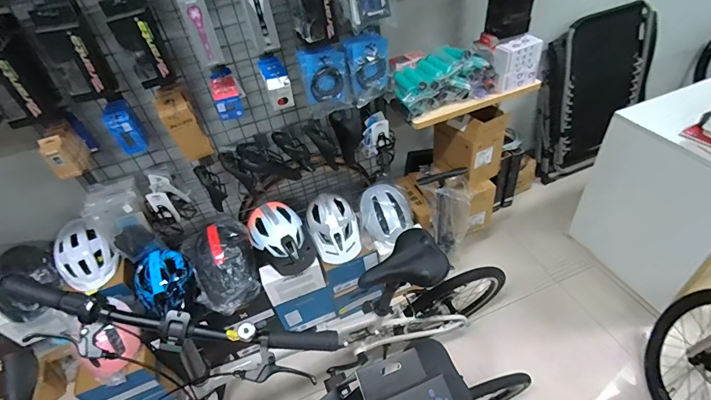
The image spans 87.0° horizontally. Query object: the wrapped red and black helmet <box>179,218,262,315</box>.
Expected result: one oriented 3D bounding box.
[{"bbox_3d":[-0.535,0.251,1.496,0.263,0.189,0.342,-22,45,-15],"label":"wrapped red and black helmet"}]

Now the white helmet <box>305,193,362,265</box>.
[{"bbox_3d":[-0.091,0.111,1.600,0.210,0.170,0.255,-16,43,-9],"label":"white helmet"}]

